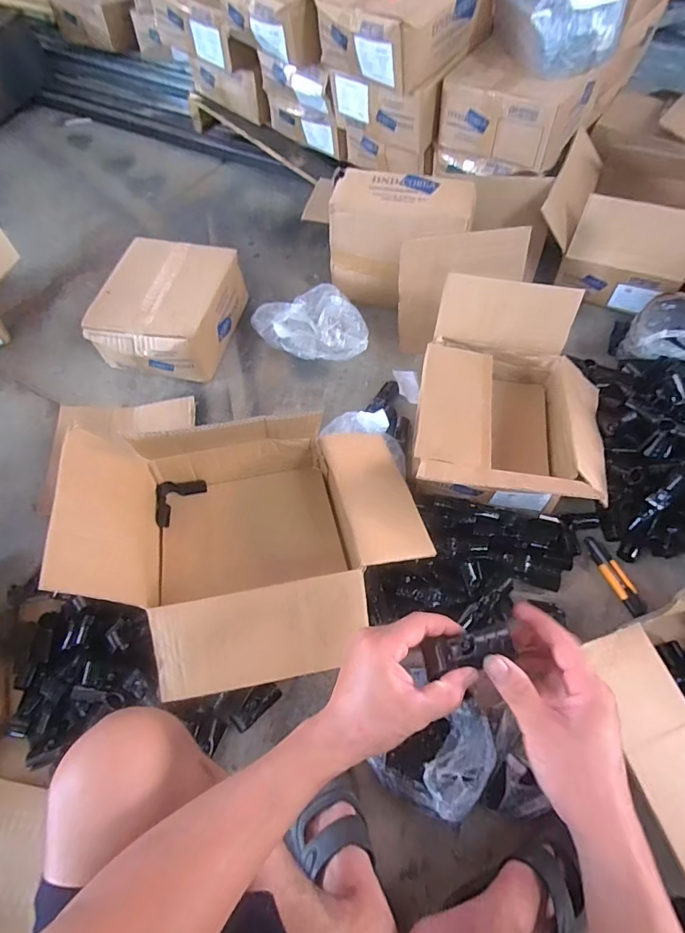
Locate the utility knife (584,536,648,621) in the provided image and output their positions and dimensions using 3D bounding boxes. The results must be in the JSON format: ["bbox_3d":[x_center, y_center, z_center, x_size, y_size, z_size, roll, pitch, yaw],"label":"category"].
[{"bbox_3d":[0.486,0.195,0.801,0.038,0.010,0.149,-22,61,-12],"label":"utility knife"}]

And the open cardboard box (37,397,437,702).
[{"bbox_3d":[-0.116,0.099,0.667,0.485,0.201,0.378,-13,59,-7],"label":"open cardboard box"}]

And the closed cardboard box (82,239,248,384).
[{"bbox_3d":[-0.417,-0.387,1.100,0.292,0.142,0.352,8,59,5],"label":"closed cardboard box"}]

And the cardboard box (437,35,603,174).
[{"bbox_3d":[0.403,-0.847,1.055,0.281,0.131,0.228,30,64,18],"label":"cardboard box"}]

